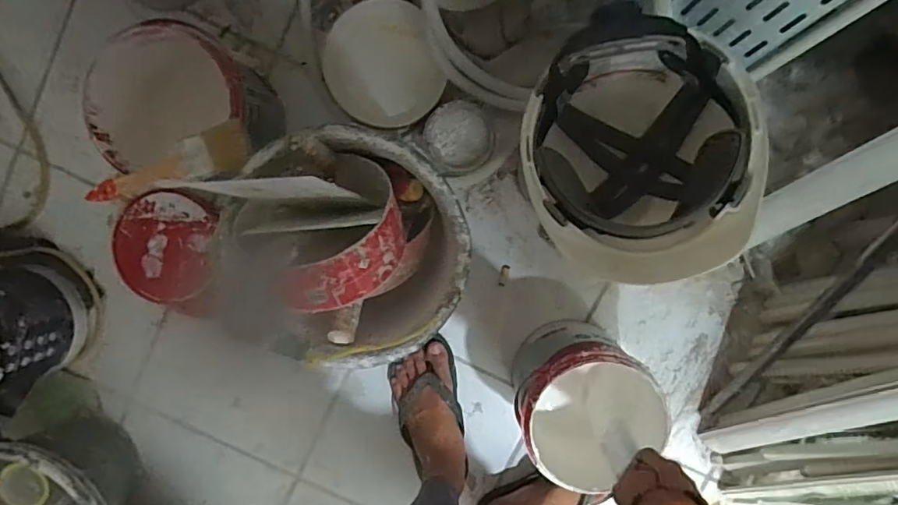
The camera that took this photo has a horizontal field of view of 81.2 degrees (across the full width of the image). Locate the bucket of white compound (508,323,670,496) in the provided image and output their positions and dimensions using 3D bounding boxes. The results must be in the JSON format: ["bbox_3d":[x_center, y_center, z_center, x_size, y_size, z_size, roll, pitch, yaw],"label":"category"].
[{"bbox_3d":[0.183,0.198,0.738,0.172,0.189,0.166,0,97,2],"label":"bucket of white compound"}]

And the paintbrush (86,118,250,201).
[{"bbox_3d":[-0.323,-0.096,0.611,0.199,0.028,0.051,-18,96,4],"label":"paintbrush"}]

